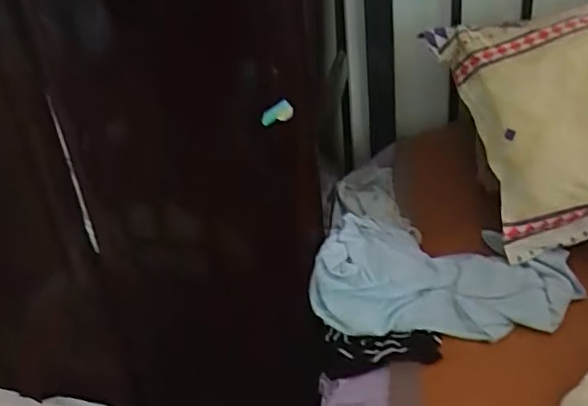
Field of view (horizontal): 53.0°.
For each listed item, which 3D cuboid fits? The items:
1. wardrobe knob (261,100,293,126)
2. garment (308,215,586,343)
[{"bbox_3d":[-0.021,-0.108,0.718,0.052,0.023,0.013,-18,16,46],"label":"wardrobe knob"},{"bbox_3d":[0.211,0.098,0.843,0.351,0.083,0.191,2,32,16],"label":"garment"}]

